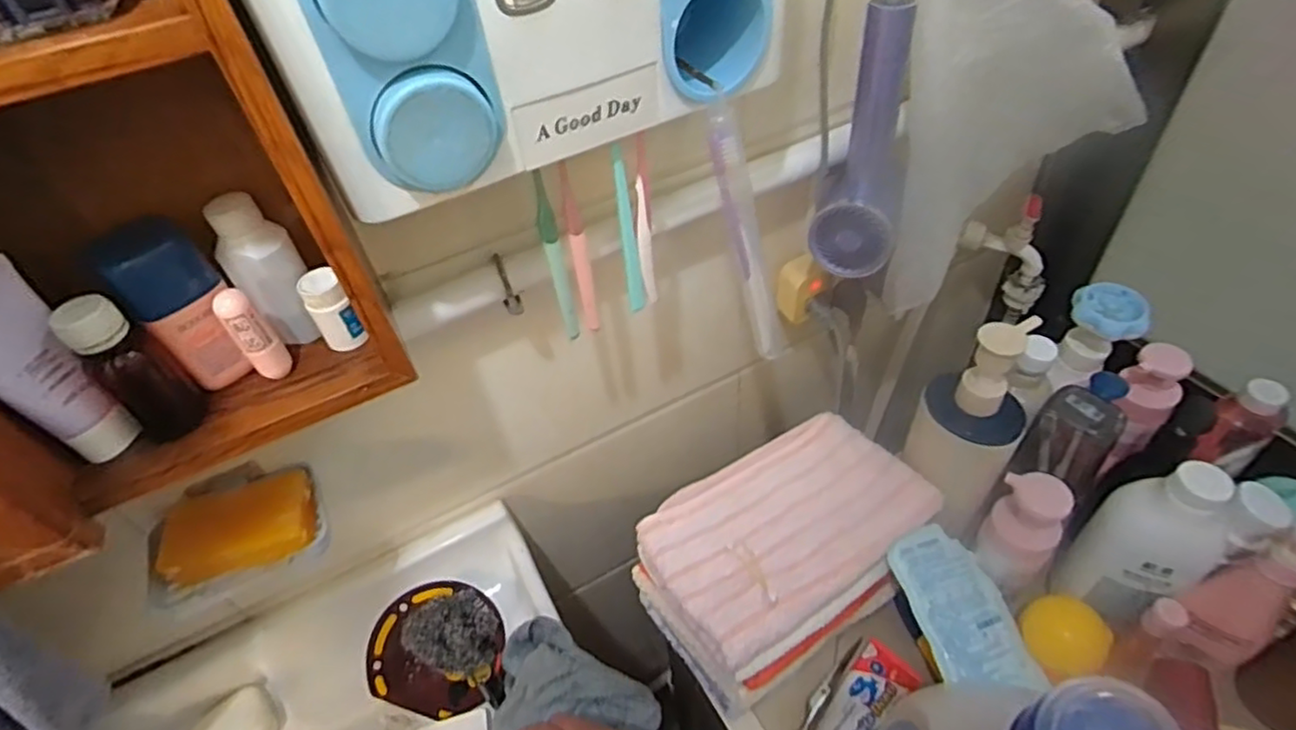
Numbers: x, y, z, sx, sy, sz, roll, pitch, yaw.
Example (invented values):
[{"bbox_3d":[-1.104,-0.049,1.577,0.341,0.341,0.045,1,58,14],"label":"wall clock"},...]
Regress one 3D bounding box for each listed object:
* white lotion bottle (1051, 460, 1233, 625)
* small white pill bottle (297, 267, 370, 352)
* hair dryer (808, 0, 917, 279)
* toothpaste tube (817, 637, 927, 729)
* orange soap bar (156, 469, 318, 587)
[{"bbox_3d":[0.409,0.145,0.545,0.060,0.189,0.080,-31,51,-21],"label":"white lotion bottle"},{"bbox_3d":[-0.211,-0.036,0.445,0.025,0.051,0.027,-31,51,-21],"label":"small white pill bottle"},{"bbox_3d":[0.187,-0.186,0.569,0.074,0.204,0.113,11,49,16],"label":"hair dryer"},{"bbox_3d":[0.187,0.301,0.582,0.052,0.026,0.137,32,44,31],"label":"toothpaste tube"},{"bbox_3d":[-0.329,0.128,0.540,0.106,0.023,0.074,-15,47,-7],"label":"orange soap bar"}]

